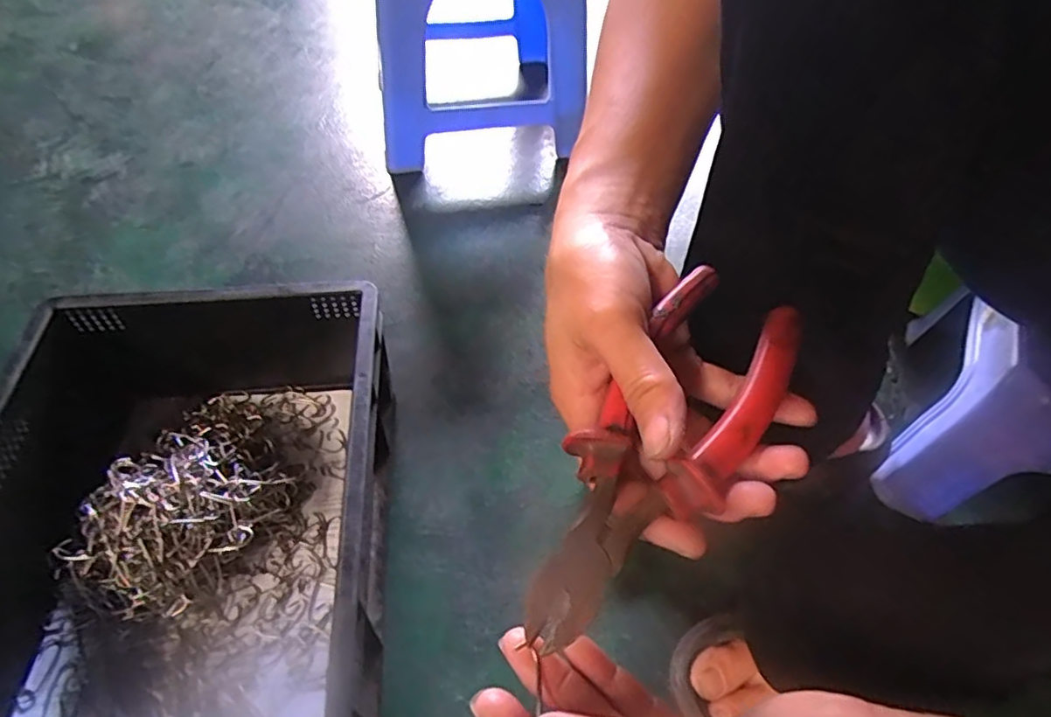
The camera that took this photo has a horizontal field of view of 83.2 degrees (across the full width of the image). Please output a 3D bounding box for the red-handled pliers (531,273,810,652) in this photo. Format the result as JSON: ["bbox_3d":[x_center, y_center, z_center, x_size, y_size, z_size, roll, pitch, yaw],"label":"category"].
[{"bbox_3d":[0.050,0.032,0.224,0.054,0.025,0.159,30,65,20],"label":"red-handled pliers"}]

